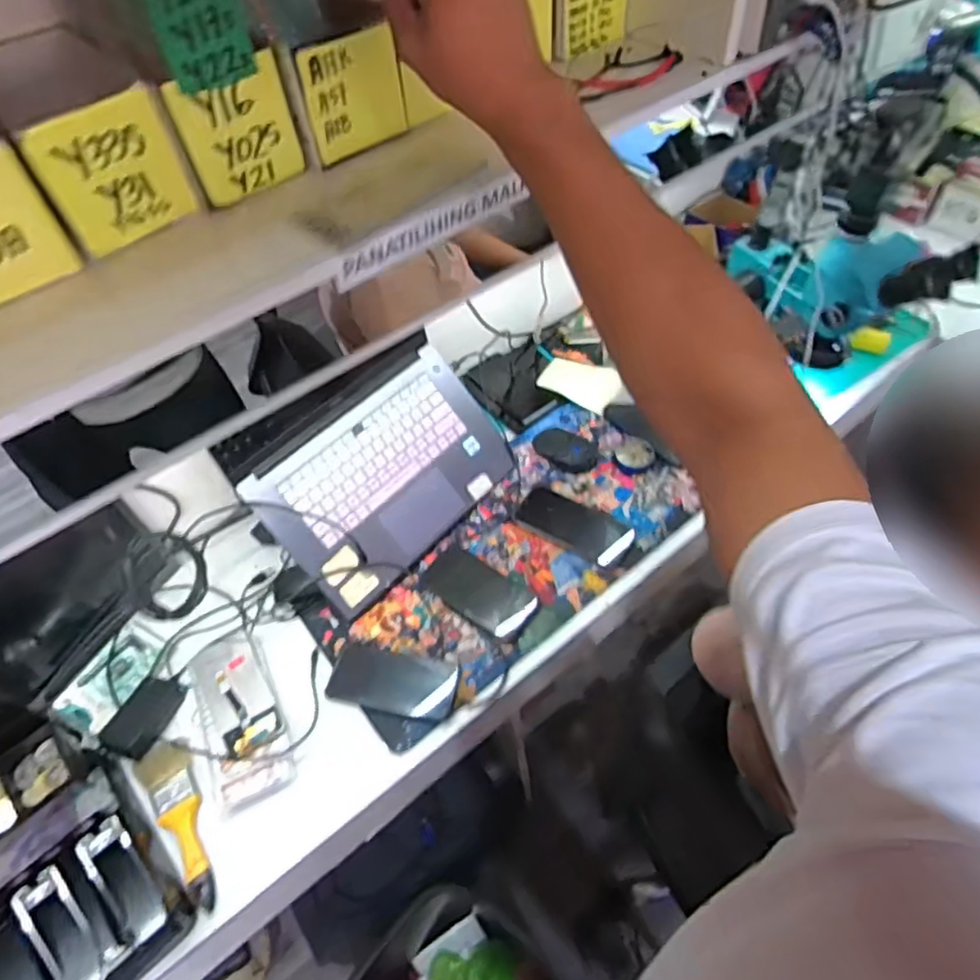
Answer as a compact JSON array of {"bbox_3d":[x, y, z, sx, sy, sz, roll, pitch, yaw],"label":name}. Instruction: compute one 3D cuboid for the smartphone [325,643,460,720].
[{"bbox_3d":[-0.127,0.247,0.822,0.162,0.014,0.077,11,55,12],"label":"smartphone"}]

